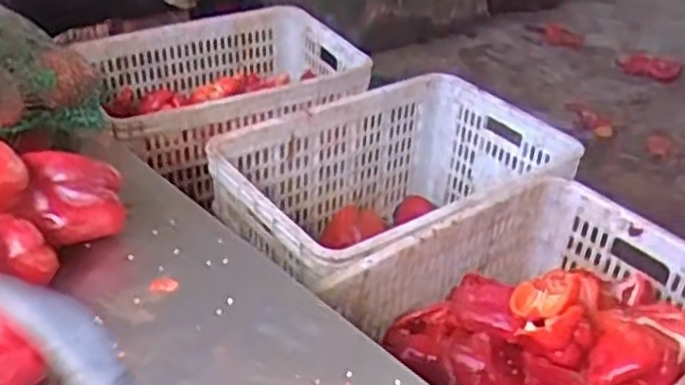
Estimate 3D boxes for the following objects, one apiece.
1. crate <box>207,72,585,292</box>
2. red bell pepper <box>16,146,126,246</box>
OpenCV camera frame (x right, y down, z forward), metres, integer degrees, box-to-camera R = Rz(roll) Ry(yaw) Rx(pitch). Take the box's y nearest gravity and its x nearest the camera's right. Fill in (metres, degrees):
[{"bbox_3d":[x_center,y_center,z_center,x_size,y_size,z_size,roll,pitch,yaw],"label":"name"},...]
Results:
[{"bbox_3d":[0.089,0.034,1.224,0.564,0.288,0.381,-22,42,-34],"label":"crate"},{"bbox_3d":[-0.268,0.015,0.722,0.090,0.085,0.079,-1,34,-8],"label":"red bell pepper"}]

